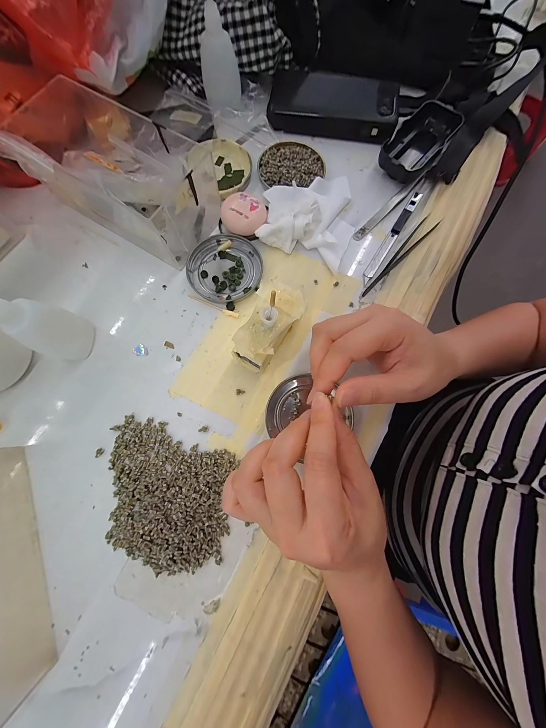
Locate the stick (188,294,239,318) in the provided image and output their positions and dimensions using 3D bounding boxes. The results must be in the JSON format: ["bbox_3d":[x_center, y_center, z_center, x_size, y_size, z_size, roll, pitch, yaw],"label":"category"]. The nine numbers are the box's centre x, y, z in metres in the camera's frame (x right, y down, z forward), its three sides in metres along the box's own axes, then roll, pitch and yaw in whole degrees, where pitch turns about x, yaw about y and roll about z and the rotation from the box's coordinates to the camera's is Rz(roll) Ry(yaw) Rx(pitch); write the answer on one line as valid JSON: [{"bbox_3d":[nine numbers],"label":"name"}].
[{"bbox_3d":[-0.063,-0.061,0.252,0.059,0.004,0.006,23,79,5],"label":"stick"}]

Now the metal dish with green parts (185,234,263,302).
[{"bbox_3d":[-0.052,-0.104,0.259,0.075,0.008,0.076,0,78,0],"label":"metal dish with green parts"}]

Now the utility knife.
[{"bbox_3d":[0.137,-0.148,0.270,0.011,0.006,0.140,32,79,6],"label":"utility knife"}]

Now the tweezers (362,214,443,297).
[{"bbox_3d":[0.139,-0.119,0.263,0.016,0.006,0.123,43,81,8],"label":"tweezers"}]

